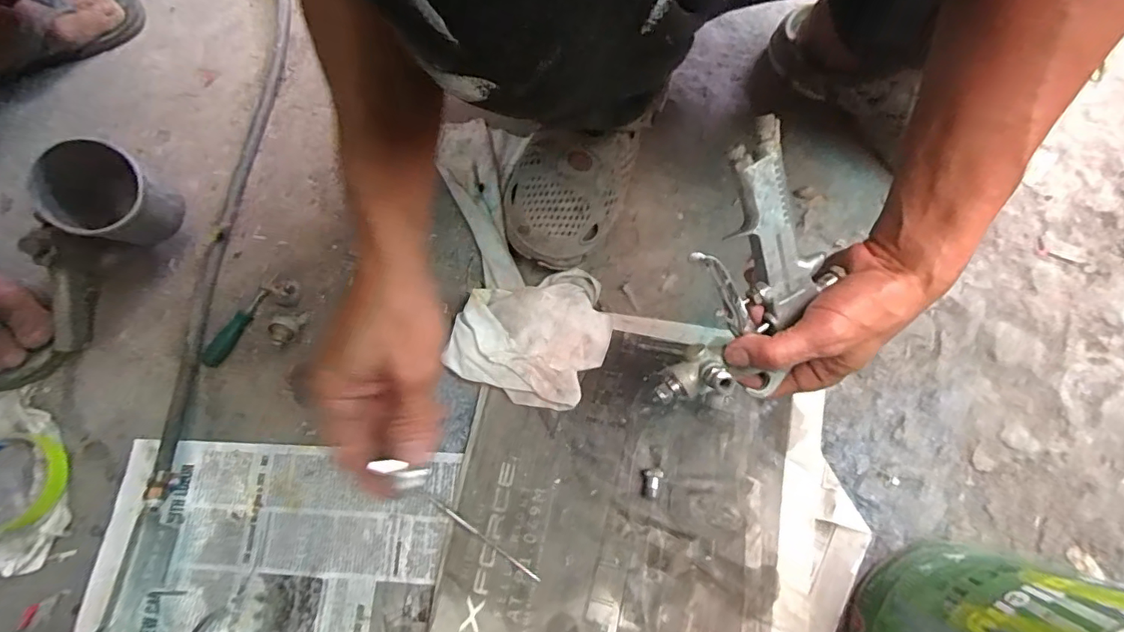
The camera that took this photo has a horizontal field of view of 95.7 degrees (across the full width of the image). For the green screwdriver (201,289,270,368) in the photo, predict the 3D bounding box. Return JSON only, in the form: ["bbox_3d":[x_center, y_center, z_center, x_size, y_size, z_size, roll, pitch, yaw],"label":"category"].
[{"bbox_3d":[-0.325,0.009,0.503,0.014,0.015,0.088,24,80,9],"label":"green screwdriver"}]

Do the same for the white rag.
[{"bbox_3d":[-0.026,0.014,0.473,0.129,0.029,0.125,23,80,9],"label":"white rag"}]

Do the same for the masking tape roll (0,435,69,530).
[{"bbox_3d":[-0.514,0.154,0.475,0.086,0.021,0.081,-1,77,4],"label":"masking tape roll"}]

